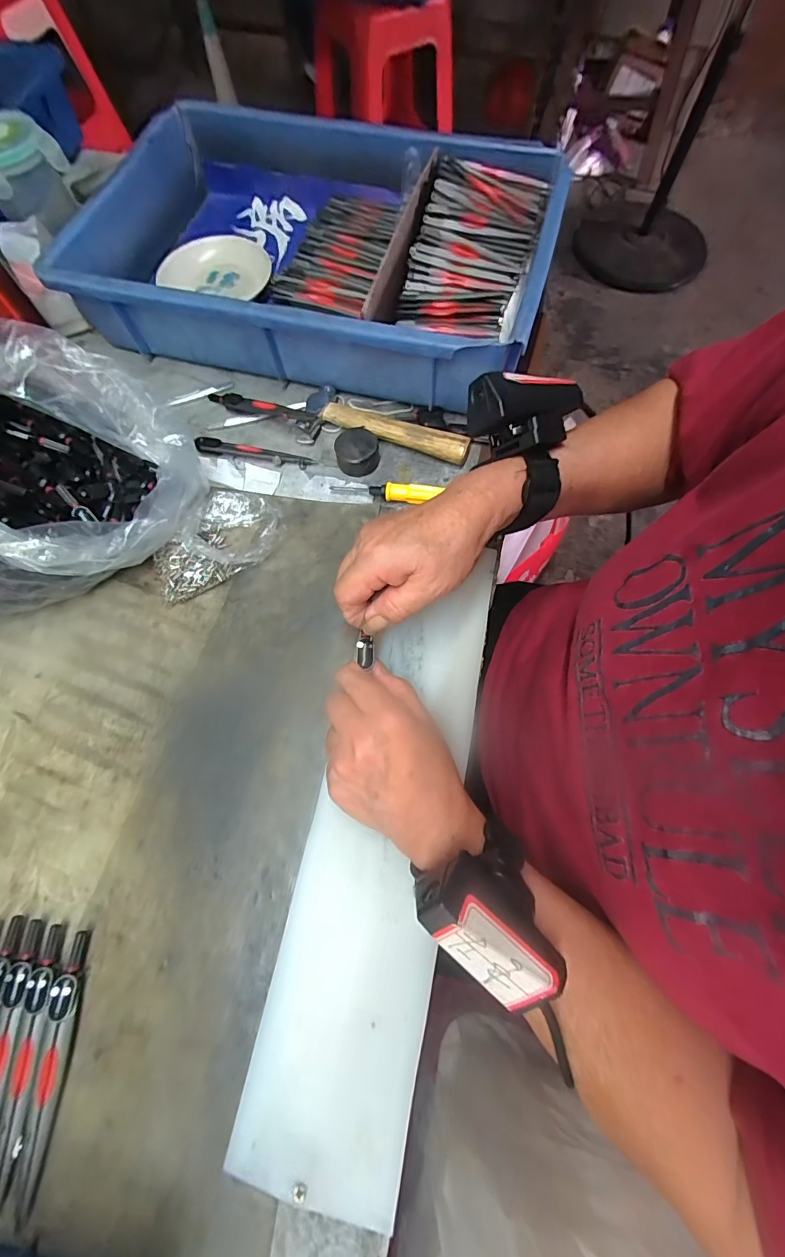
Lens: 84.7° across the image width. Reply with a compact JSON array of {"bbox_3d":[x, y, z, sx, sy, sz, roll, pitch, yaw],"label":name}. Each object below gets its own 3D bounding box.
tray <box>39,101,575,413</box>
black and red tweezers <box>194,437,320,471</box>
[{"bbox_3d":[-0.075,-0.376,0.431,0.430,0.088,0.288,15,71,6],"label":"tray"},{"bbox_3d":[-0.127,-0.159,0.393,0.109,0.009,0.016,13,71,5],"label":"black and red tweezers"}]

